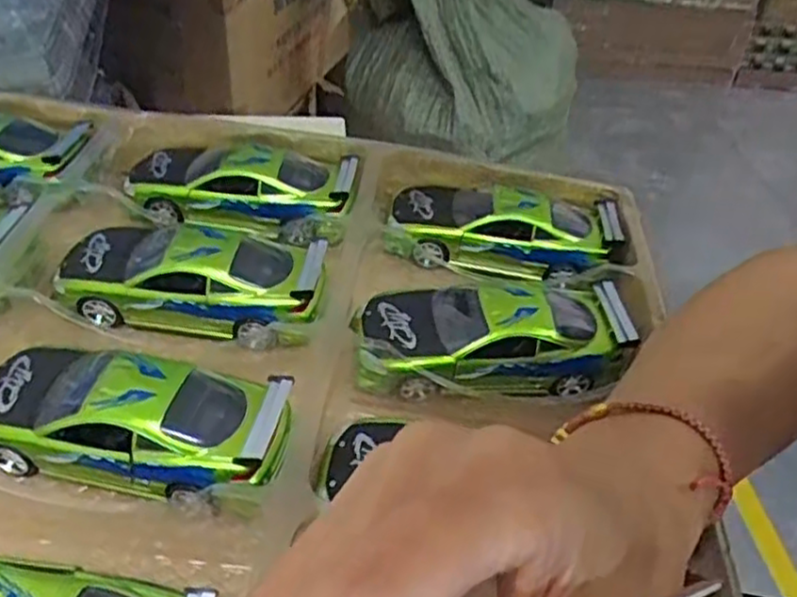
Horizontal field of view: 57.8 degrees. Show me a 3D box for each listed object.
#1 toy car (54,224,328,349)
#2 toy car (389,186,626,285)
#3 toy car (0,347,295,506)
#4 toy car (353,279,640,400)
[{"bbox_3d":[-0.099,-0.012,0.356,0.122,0.036,0.052,9,43,3],"label":"toy car"},{"bbox_3d":[0.062,-0.042,0.418,0.126,0.033,0.055,8,43,2],"label":"toy car"},{"bbox_3d":[-0.108,0.049,0.289,0.123,0.036,0.052,10,43,4],"label":"toy car"},{"bbox_3d":[0.046,0.015,0.350,0.132,0.036,0.064,-5,44,-12],"label":"toy car"}]

